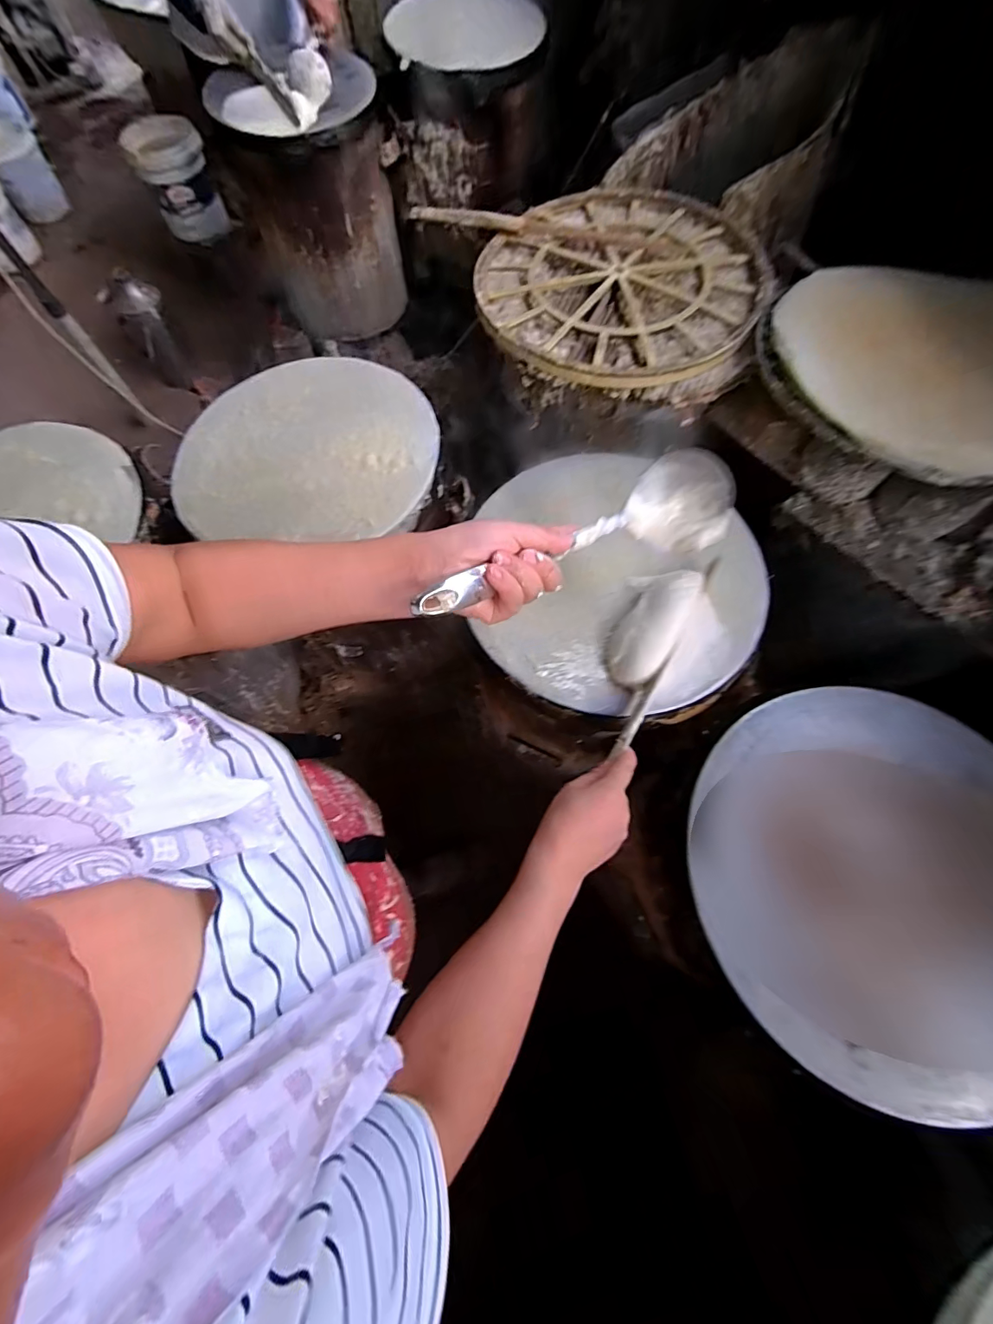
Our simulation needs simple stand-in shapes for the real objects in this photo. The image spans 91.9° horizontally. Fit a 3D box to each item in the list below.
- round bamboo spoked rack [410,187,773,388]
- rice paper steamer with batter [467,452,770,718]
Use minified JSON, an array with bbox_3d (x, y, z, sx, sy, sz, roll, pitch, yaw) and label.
[{"bbox_3d":[0.165,-0.550,0.688,0.391,0.033,0.423,-1,69,2],"label":"round bamboo spoked rack"},{"bbox_3d":[0.149,-0.094,0.581,0.336,0.040,0.325,1,69,3],"label":"rice paper steamer with batter"}]

